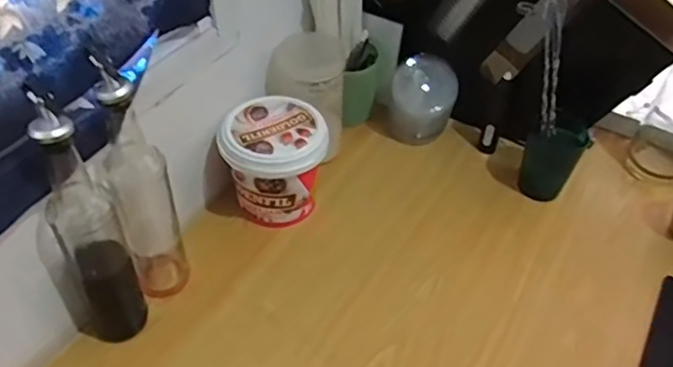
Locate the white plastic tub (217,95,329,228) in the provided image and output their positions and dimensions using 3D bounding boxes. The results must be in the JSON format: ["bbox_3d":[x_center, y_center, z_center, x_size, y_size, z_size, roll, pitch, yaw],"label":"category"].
[{"bbox_3d":[-0.078,-0.027,0.769,0.124,0.124,0.118,2,45,-2],"label":"white plastic tub"}]

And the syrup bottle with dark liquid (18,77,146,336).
[{"bbox_3d":[-0.239,0.042,0.577,0.053,0.310,0.058,-18,49,-20],"label":"syrup bottle with dark liquid"}]

